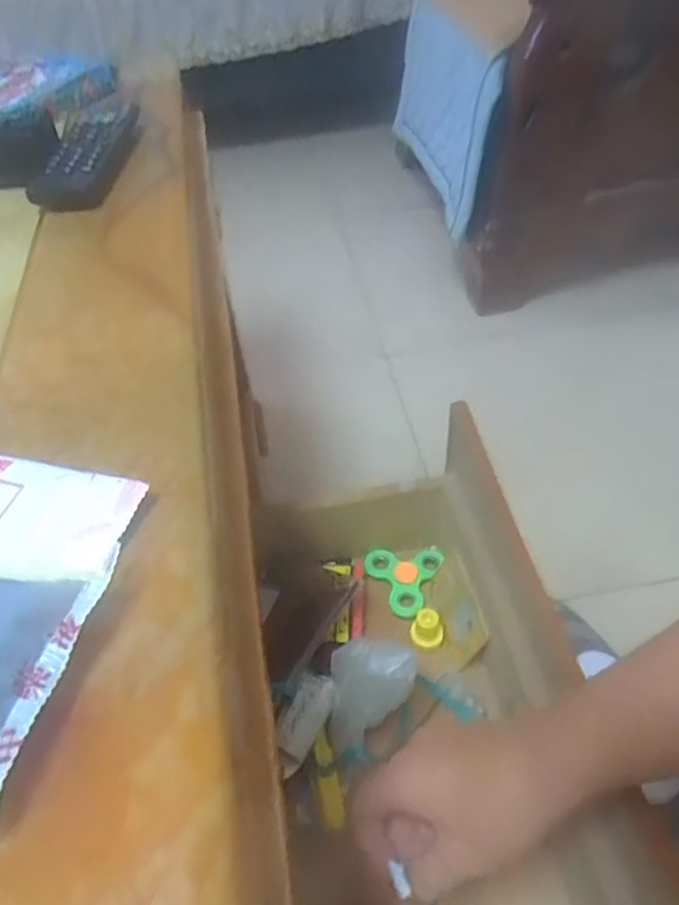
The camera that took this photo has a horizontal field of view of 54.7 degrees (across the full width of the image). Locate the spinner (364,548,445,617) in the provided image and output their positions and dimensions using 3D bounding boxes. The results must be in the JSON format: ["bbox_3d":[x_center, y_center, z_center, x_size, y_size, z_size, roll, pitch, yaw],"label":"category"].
[{"bbox_3d":[0.051,0.105,0.575,0.062,0.013,0.071,17,51,20],"label":"spinner"}]

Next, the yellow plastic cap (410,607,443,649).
[{"bbox_3d":[0.070,0.141,0.523,0.025,0.028,0.021,3,47,9],"label":"yellow plastic cap"}]

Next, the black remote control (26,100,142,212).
[{"bbox_3d":[-0.180,-0.217,0.476,0.054,0.021,0.133,1,47,6],"label":"black remote control"}]

